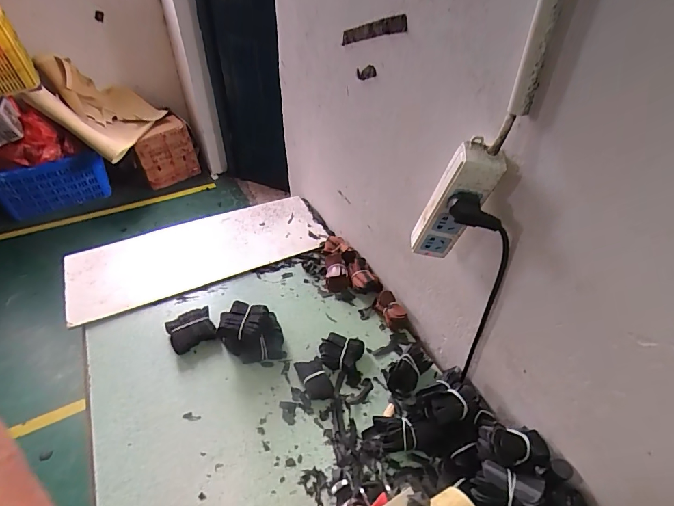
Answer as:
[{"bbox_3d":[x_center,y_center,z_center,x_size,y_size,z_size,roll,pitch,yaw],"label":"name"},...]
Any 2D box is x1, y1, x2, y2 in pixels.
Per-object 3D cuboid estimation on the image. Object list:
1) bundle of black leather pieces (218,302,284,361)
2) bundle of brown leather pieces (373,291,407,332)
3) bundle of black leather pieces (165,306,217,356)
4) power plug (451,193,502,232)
[{"bbox_3d":[-0.151,0.136,0.675,0.108,0.064,0.097,-6,41,-9],"label":"bundle of black leather pieces"},{"bbox_3d":[0.101,0.111,0.736,0.033,0.046,0.072,-20,46,-24],"label":"bundle of brown leather pieces"},{"bbox_3d":[-0.260,0.138,0.687,0.074,0.031,0.063,-22,46,-25],"label":"bundle of black leather pieces"},{"bbox_3d":[0.159,-0.047,0.439,0.058,0.031,0.025,11,43,10],"label":"power plug"}]

